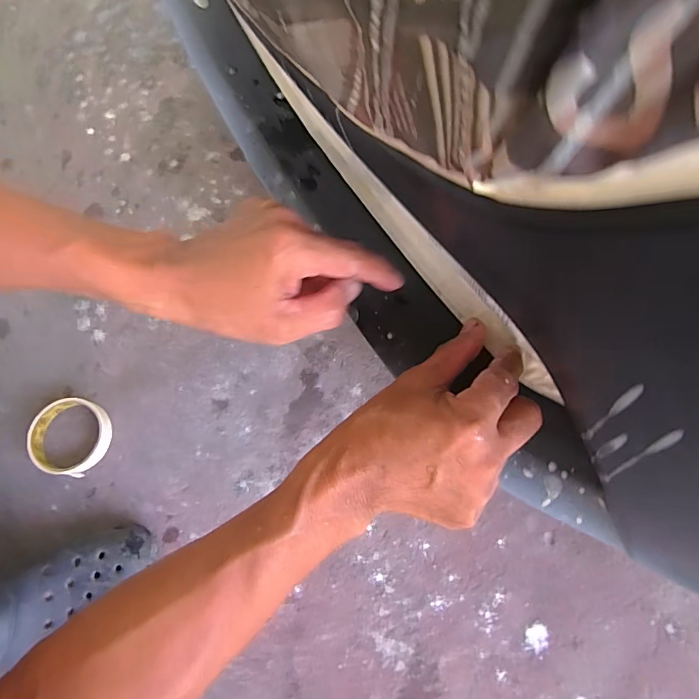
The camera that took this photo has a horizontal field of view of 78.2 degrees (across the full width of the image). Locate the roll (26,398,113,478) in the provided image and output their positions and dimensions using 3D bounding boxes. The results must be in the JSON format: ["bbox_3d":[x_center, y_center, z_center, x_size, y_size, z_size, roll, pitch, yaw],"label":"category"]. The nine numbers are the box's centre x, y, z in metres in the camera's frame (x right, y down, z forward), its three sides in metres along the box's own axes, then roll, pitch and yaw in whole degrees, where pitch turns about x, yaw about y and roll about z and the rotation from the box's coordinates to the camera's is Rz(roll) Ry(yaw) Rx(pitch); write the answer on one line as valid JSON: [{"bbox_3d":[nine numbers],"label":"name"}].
[{"bbox_3d":[-0.326,0.100,0.503,0.089,0.017,0.085,0,72,-1],"label":"roll"}]

